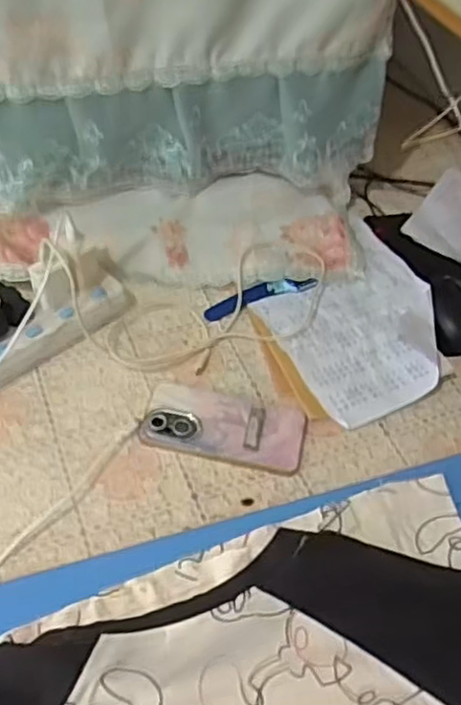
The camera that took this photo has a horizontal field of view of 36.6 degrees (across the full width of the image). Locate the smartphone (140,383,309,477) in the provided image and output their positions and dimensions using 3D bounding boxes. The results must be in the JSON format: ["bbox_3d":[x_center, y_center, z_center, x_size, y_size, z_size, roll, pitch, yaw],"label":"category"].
[{"bbox_3d":[-0.006,0.075,0.710,0.163,0.013,0.077,12,48,6],"label":"smartphone"}]

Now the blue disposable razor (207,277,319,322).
[{"bbox_3d":[0.035,-0.068,0.835,0.139,0.022,0.024,-15,51,-18],"label":"blue disposable razor"}]

